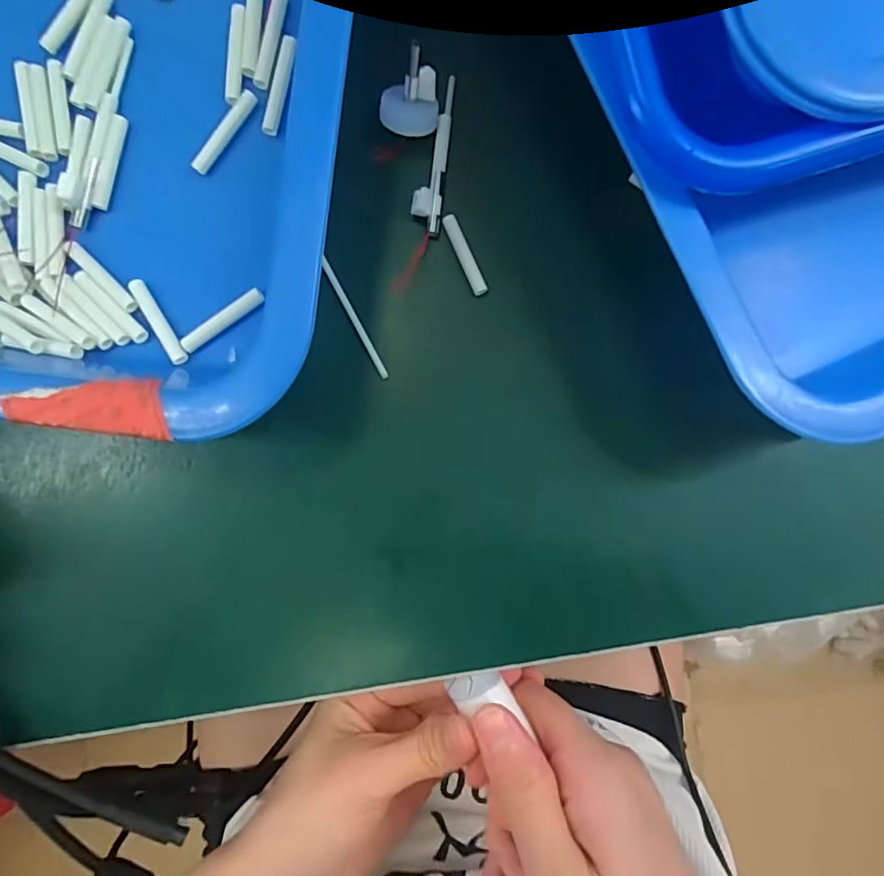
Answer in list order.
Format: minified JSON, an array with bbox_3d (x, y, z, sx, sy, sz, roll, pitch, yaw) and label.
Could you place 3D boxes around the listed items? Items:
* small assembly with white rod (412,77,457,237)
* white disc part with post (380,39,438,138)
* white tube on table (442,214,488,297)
[{"bbox_3d":[-0.003,-0.105,0.200,0.010,0.006,0.058,6,87,0],"label":"small assembly with white rod"},{"bbox_3d":[-0.012,-0.120,0.190,0.020,0.021,0.018,2,87,-1],"label":"white disc part with post"},{"bbox_3d":[0.008,-0.068,0.199,0.005,0.004,0.030,-23,88,-2],"label":"white tube on table"}]

